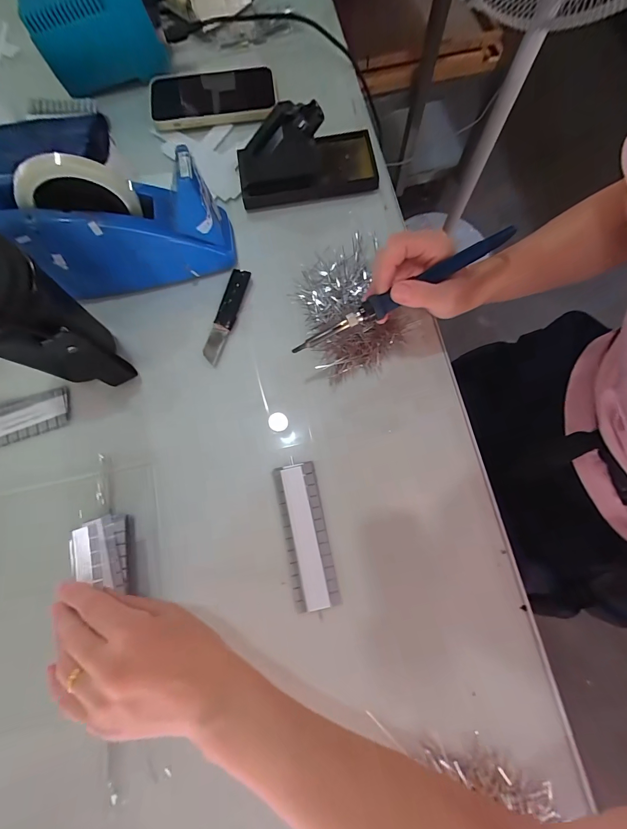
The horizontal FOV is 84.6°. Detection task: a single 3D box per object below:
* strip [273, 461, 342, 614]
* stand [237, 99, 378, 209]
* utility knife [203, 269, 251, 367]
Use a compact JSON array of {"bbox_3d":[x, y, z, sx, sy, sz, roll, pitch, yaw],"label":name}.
[{"bbox_3d":[-0.008,0.110,0.320,0.039,0.004,0.127,-11,76,-2],"label":"strip"},{"bbox_3d":[-0.007,-0.298,0.389,0.158,0.077,0.072,-9,75,-1],"label":"stand"},{"bbox_3d":[-0.095,-0.107,0.373,0.021,0.014,0.108,16,76,5],"label":"utility knife"}]

